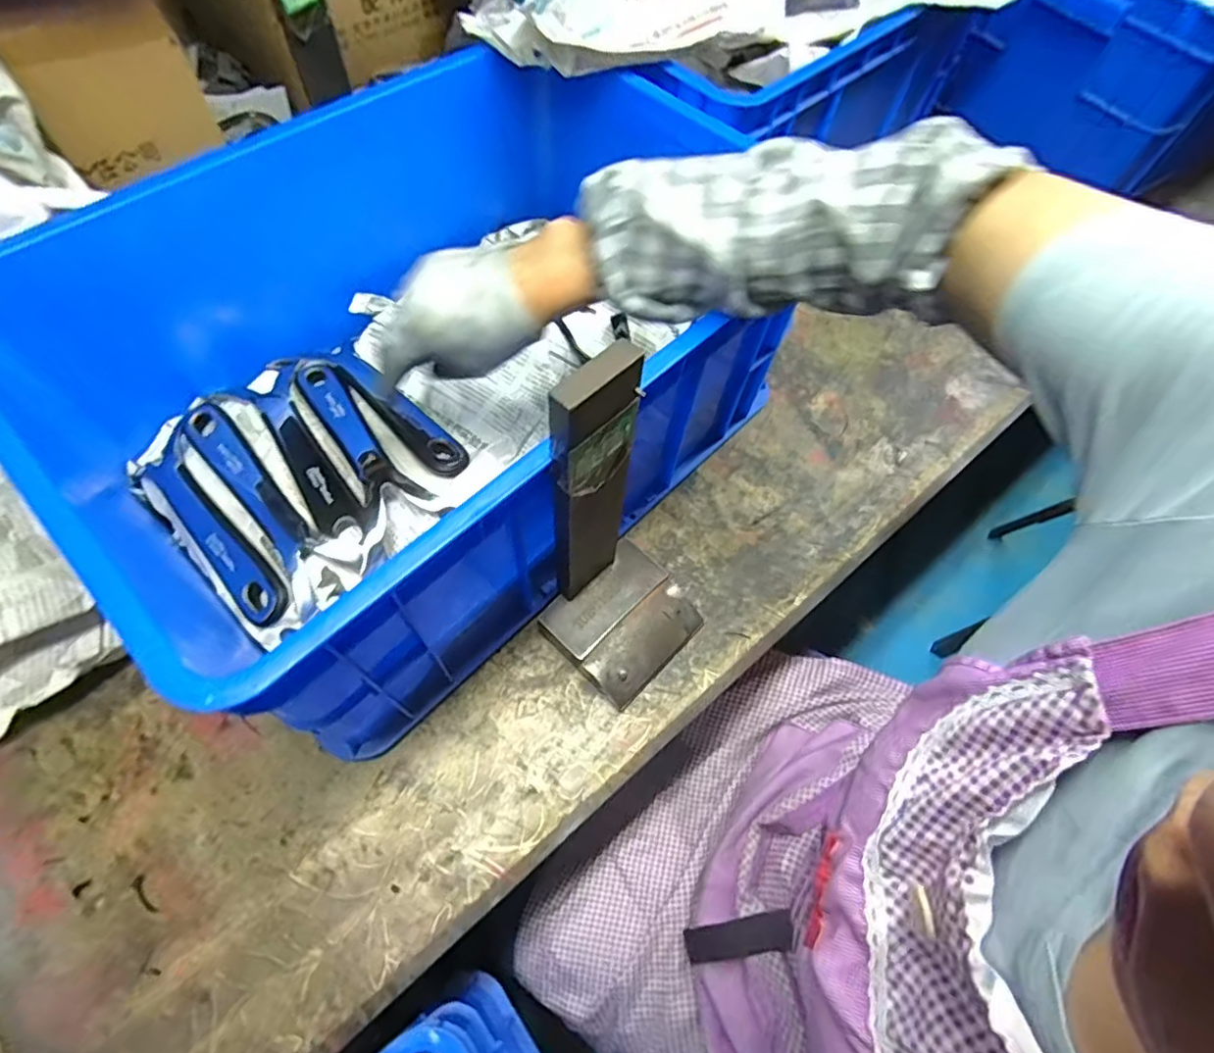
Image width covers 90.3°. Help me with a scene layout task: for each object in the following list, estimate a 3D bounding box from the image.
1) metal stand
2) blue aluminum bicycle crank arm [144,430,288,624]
[{"bbox_3d":[0.017,0.019,0.371,0.091,0.267,0.094,40,67,17],"label":"metal stand"},{"bbox_3d":[-0.285,0.002,0.438,0.034,0.016,0.174,-38,71,-21],"label":"blue aluminum bicycle crank arm"}]

